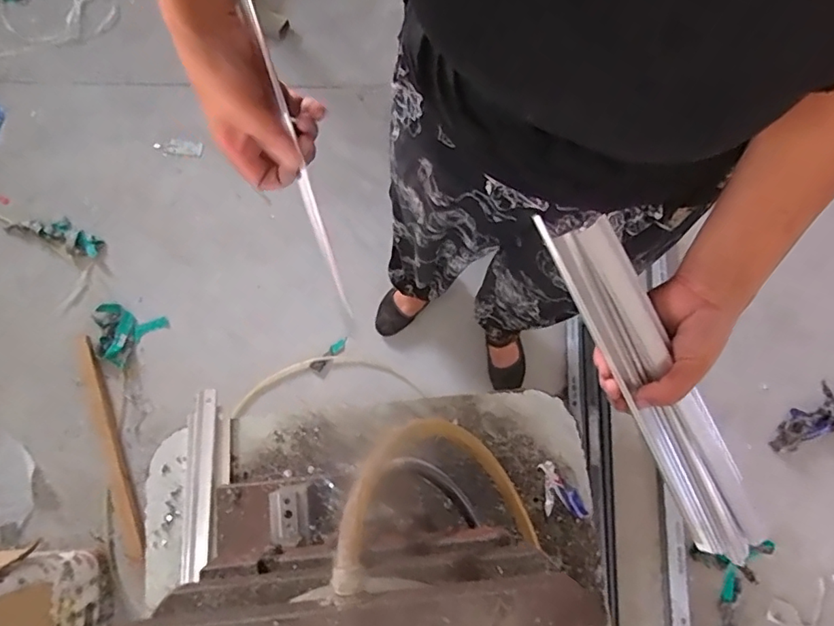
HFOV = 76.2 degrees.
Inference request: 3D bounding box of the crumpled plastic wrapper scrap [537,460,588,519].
[{"bbox_3d":[0.138,0.169,0.508,0.038,0.005,0.054,-8,79,-5],"label":"crumpled plastic wrapper scrap"}]

